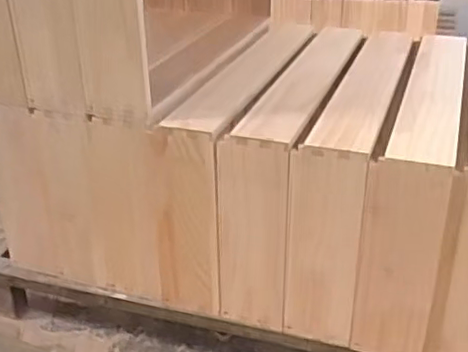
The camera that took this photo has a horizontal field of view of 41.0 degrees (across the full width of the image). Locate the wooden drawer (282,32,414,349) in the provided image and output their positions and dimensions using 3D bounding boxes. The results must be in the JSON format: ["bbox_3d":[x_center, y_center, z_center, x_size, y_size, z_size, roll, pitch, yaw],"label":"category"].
[{"bbox_3d":[0.267,-0.031,1.318,0.128,0.377,0.700,9,31,18],"label":"wooden drawer"}]

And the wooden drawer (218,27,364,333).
[{"bbox_3d":[0.150,-0.053,1.319,0.126,0.355,0.709,9,31,18],"label":"wooden drawer"}]

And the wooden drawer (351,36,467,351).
[{"bbox_3d":[0.365,-0.011,1.270,0.134,0.367,0.679,8,30,16],"label":"wooden drawer"}]

